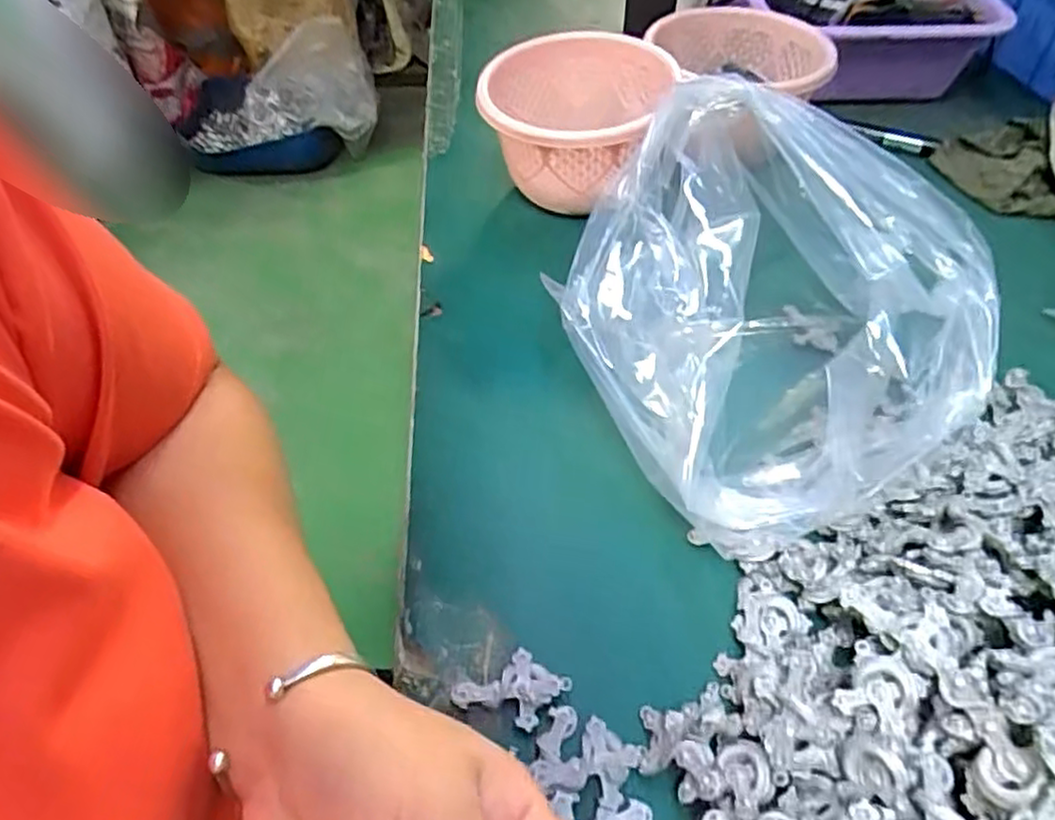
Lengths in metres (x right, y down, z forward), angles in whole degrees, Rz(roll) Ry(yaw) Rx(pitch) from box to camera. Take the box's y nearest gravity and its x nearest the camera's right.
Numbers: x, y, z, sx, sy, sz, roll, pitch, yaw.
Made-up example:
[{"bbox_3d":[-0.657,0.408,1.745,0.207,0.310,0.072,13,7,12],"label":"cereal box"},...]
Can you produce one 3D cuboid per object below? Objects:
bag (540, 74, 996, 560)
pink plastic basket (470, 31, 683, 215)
[{"bbox_3d":[0.119,-0.049,0.351,0.141,0.158,0.171,-29,54,-21],"label":"bag"},{"bbox_3d":[0.034,-0.218,0.550,0.135,0.085,0.141,12,51,12],"label":"pink plastic basket"}]

